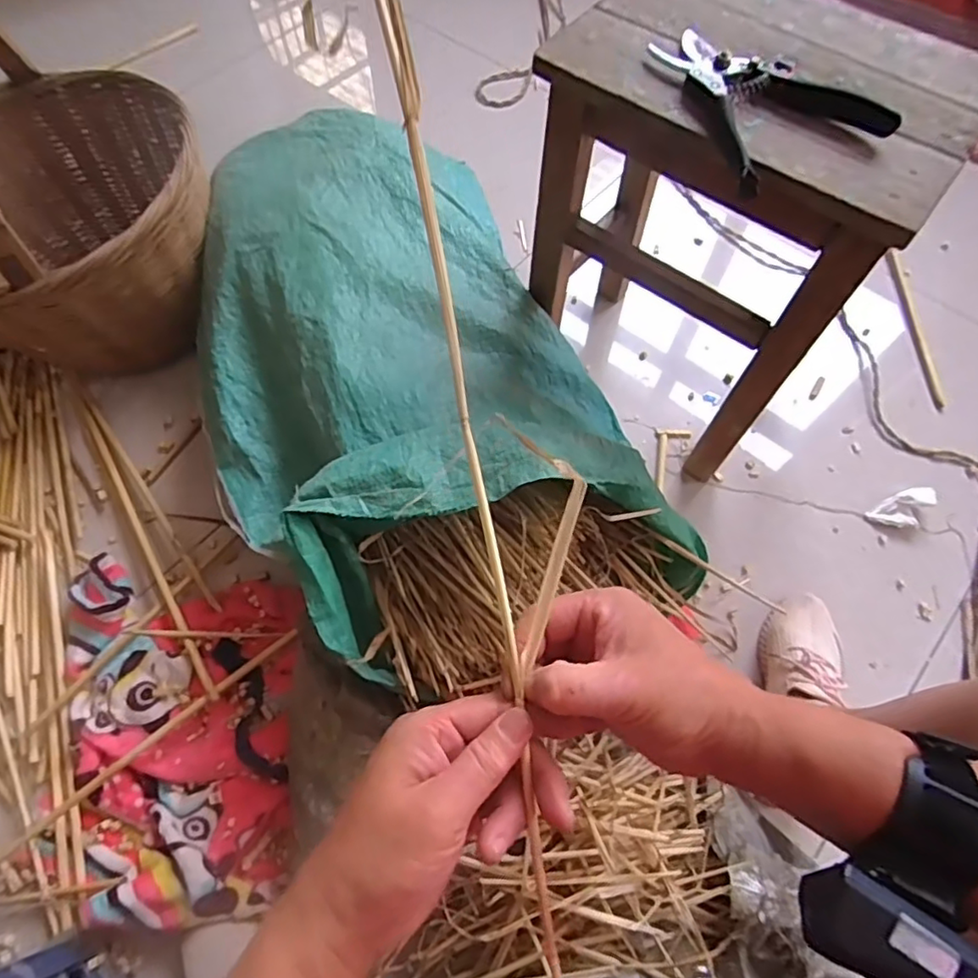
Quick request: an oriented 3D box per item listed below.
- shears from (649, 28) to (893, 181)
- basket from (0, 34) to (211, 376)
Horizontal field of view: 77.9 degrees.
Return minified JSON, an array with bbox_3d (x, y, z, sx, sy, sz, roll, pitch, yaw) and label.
[{"bbox_3d":[0.231,-0.327,0.491,0.135,0.019,0.175,-14,66,-6],"label":"shears"},{"bbox_3d":[-0.583,-0.396,0.788,0.369,0.426,0.401,31,70,14],"label":"basket"}]

